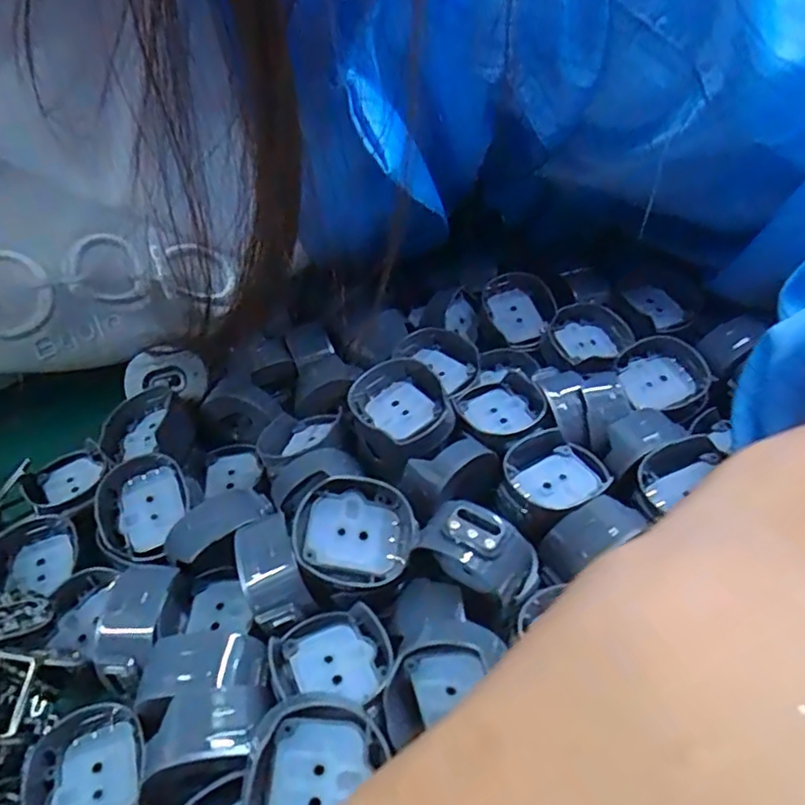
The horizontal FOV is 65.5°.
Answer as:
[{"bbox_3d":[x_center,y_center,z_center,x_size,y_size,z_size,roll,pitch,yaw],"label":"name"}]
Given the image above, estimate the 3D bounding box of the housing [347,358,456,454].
[{"bbox_3d":[0.000,0.002,0.175,0.022,0.013,0.030,-29,49,-23],"label":"housing"}]

